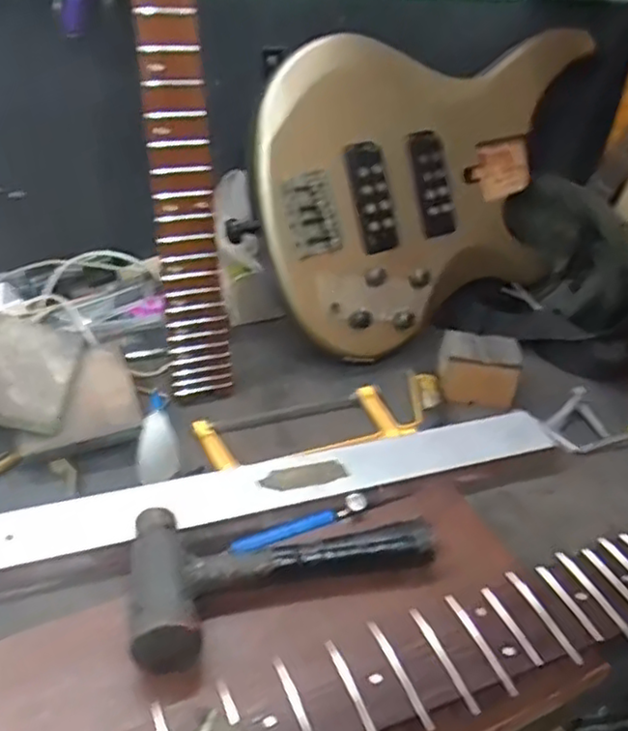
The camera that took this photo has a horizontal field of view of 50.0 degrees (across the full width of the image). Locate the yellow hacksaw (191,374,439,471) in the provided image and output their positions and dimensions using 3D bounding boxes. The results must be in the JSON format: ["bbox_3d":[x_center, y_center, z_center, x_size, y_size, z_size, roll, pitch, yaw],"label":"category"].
[{"bbox_3d":[0.015,0.052,0.625,0.238,0.027,0.082,-10,37,-21],"label":"yellow hacksaw"}]

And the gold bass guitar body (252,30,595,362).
[{"bbox_3d":[0.147,-0.197,0.751,0.456,0.312,0.066,-16,10,-28],"label":"gold bass guitar body"}]

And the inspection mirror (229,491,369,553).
[{"bbox_3d":[-0.011,0.121,0.510,0.104,0.018,0.016,-18,39,-11],"label":"inspection mirror"}]

